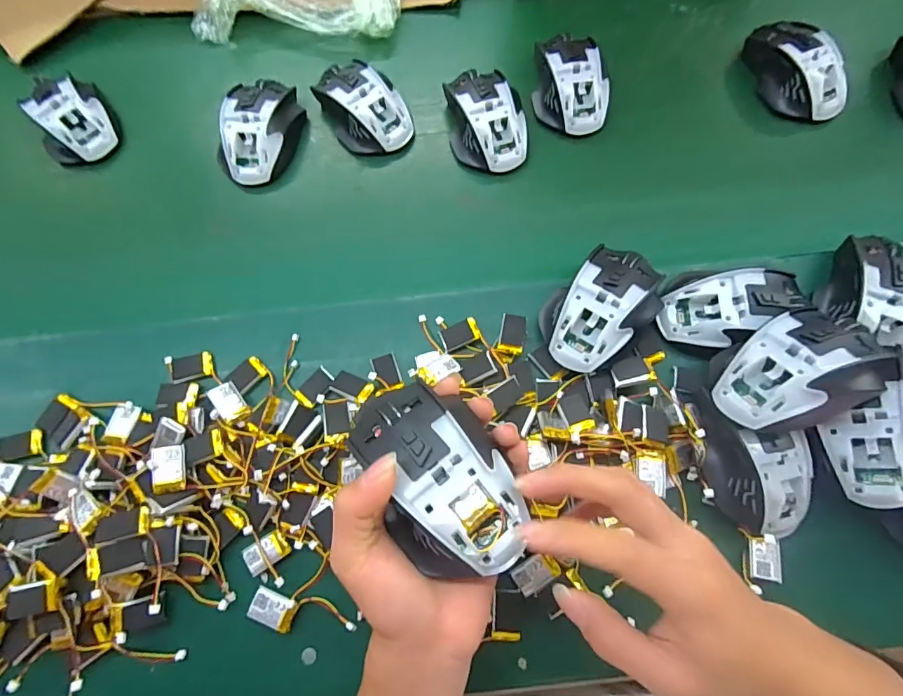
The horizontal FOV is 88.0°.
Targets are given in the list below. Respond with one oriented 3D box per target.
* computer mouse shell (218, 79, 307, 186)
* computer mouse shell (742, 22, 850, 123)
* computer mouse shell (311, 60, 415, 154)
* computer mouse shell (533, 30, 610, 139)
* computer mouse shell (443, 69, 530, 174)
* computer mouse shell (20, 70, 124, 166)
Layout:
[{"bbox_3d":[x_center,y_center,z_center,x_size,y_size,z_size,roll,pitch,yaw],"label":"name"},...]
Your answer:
[{"bbox_3d":[-0.187,-0.214,0.456,0.063,0.039,0.109,14,74,6],"label":"computer mouse shell"},{"bbox_3d":[0.337,-0.272,0.458,0.059,0.041,0.108,-23,73,-5],"label":"computer mouse shell"},{"bbox_3d":[-0.085,-0.238,0.462,0.069,0.040,0.098,-28,74,-6],"label":"computer mouse shell"},{"bbox_3d":[0.117,-0.259,0.460,0.068,0.038,0.095,-1,73,2],"label":"computer mouse shell"},{"bbox_3d":[0.035,-0.222,0.451,0.080,0.040,0.106,-20,73,-4],"label":"computer mouse shell"},{"bbox_3d":[-0.382,-0.230,0.467,0.078,0.038,0.087,-43,76,-10],"label":"computer mouse shell"}]

